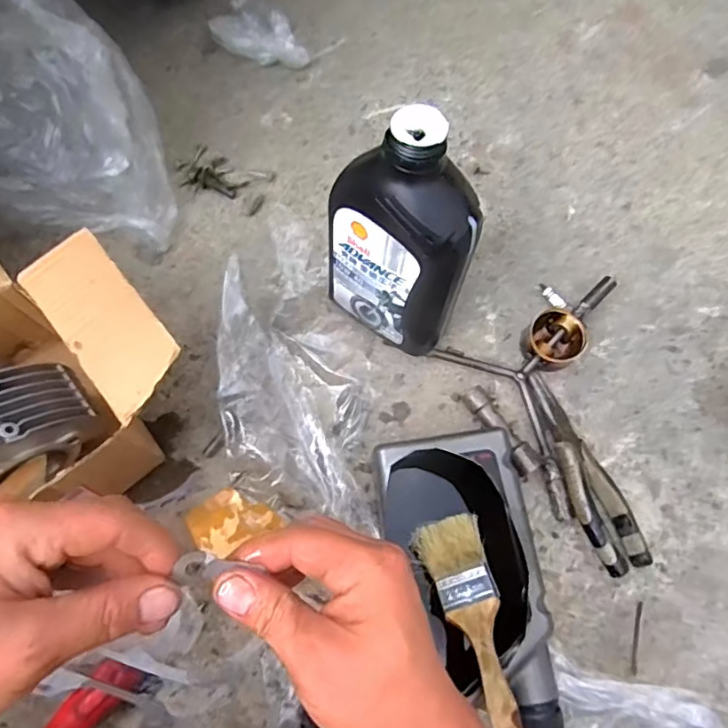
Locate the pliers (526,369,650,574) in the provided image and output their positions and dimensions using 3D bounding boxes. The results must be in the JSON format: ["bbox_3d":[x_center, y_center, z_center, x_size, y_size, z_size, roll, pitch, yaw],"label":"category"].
[{"bbox_3d":[0.198,0.092,0.507,0.050,0.032,0.177,-12,73,-6],"label":"pliers"}]

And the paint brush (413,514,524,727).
[{"bbox_3d":[0.083,0.196,0.430,0.050,0.019,0.168,-11,49,-6],"label":"paint brush"}]

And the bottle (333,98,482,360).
[{"bbox_3d":[0.028,-0.090,0.456,0.120,0.223,0.072,40,73,9],"label":"bottle"}]

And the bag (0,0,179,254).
[{"bbox_3d":[-0.282,-0.204,0.500,0.191,0.185,0.127,0,72,-2],"label":"bag"}]

